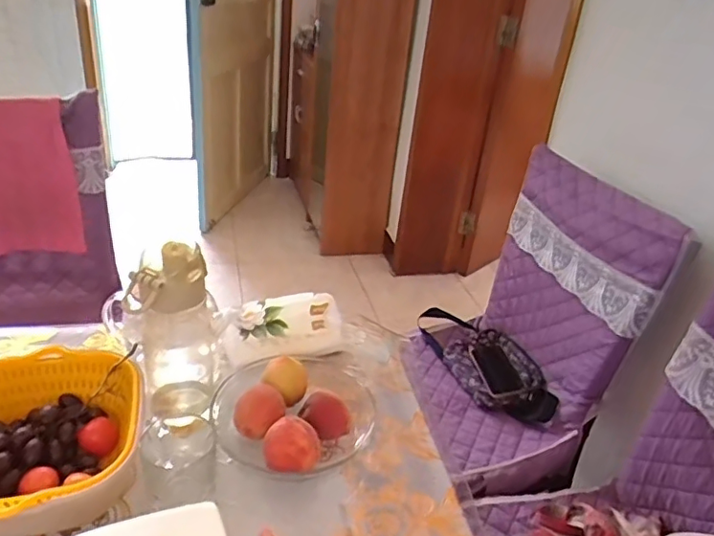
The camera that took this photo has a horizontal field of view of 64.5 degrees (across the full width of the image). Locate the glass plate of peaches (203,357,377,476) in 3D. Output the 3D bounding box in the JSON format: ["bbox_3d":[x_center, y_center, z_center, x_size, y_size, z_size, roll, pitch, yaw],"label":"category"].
[{"bbox_3d":[-0.080,0.168,0.678,0.186,0.064,0.182,5,29,-3],"label":"glass plate of peaches"}]

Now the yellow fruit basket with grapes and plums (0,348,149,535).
[{"bbox_3d":[-0.327,0.181,0.572,0.203,0.081,0.201,5,29,-3],"label":"yellow fruit basket with grapes and plums"}]

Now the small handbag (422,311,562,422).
[{"bbox_3d":[0.281,0.203,1.264,0.169,0.056,0.403,-9,32,-25],"label":"small handbag"}]

